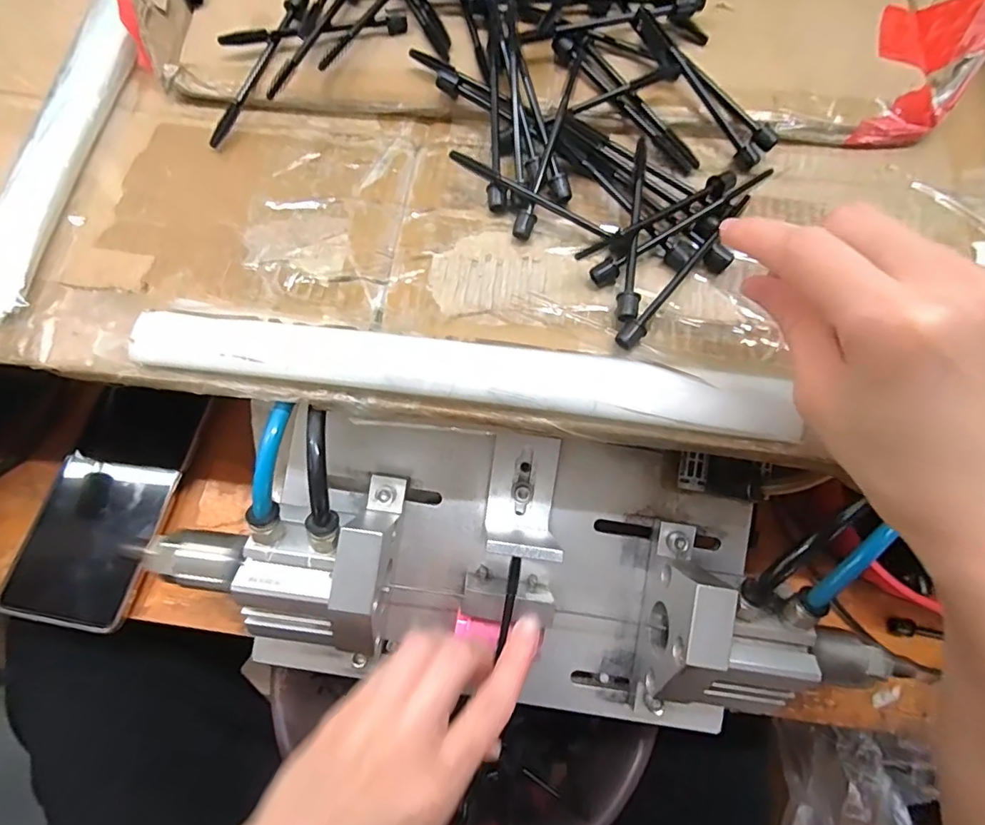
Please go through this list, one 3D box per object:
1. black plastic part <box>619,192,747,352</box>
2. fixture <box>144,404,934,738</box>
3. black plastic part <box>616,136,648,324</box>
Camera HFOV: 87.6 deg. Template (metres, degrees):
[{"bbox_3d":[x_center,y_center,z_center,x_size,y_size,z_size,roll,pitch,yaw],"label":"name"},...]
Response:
[{"bbox_3d":[0.090,-0.067,0.244,0.010,0.010,0.099,37,71,11],"label":"black plastic part"},{"bbox_3d":[0.018,0.080,0.278,0.365,0.103,0.145,11,68,1],"label":"fixture"},{"bbox_3d":[0.068,-0.088,0.249,0.010,0.014,0.098,9,68,1],"label":"black plastic part"}]

